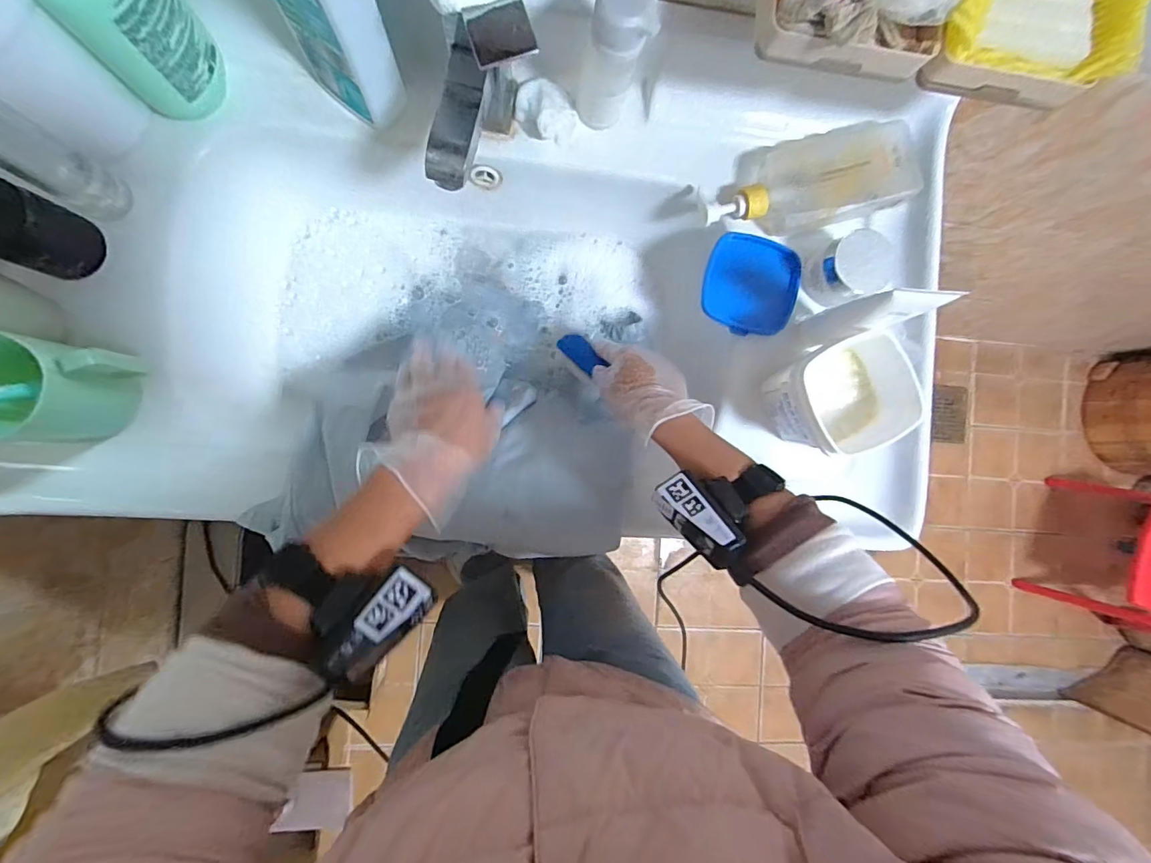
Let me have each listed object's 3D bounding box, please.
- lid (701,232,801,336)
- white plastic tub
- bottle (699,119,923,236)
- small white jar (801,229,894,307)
[{"bbox_3d":[0.179,-0.148,0.502,0.094,0.010,0.095,10,88,-6],"label":"lid"},{"bbox_3d":[0.236,-0.032,0.464,0.095,0.102,0.094,-22,92,-6],"label":"white plastic tub"},{"bbox_3d":[0.227,-0.246,0.488,0.207,0.047,0.091,-16,91,-7],"label":"bottle"},{"bbox_3d":[0.266,-0.161,0.483,0.058,0.054,0.061,0,89,-7],"label":"small white jar"}]

